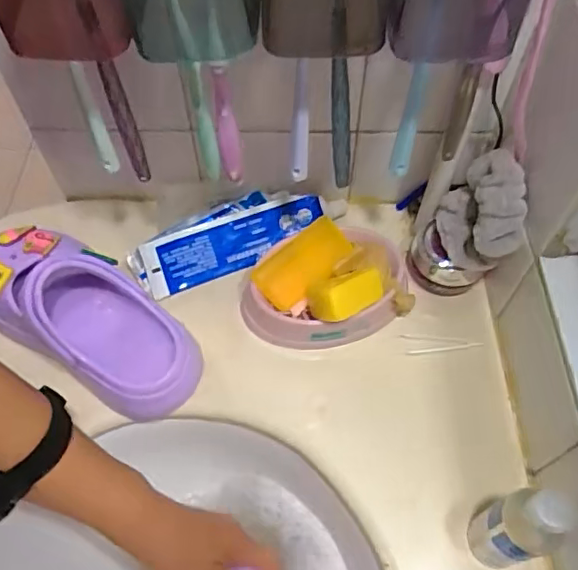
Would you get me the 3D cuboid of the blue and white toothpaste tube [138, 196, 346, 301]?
[{"bbox_3d":[-0.043,-0.048,0.557,0.204,0.024,0.055,-23,104,-13],"label":"blue and white toothpaste tube"}]

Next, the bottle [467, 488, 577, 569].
[{"bbox_3d":[0.149,0.161,0.371,0.033,0.116,0.037,-15,59,-8],"label":"bottle"}]

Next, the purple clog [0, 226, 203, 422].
[{"bbox_3d":[-0.174,0.026,0.483,0.207,0.083,0.089,29,63,18],"label":"purple clog"}]

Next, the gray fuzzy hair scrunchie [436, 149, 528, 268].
[{"bbox_3d":[0.157,-0.061,0.459,0.043,0.092,0.071,-10,59,-5],"label":"gray fuzzy hair scrunchie"}]

